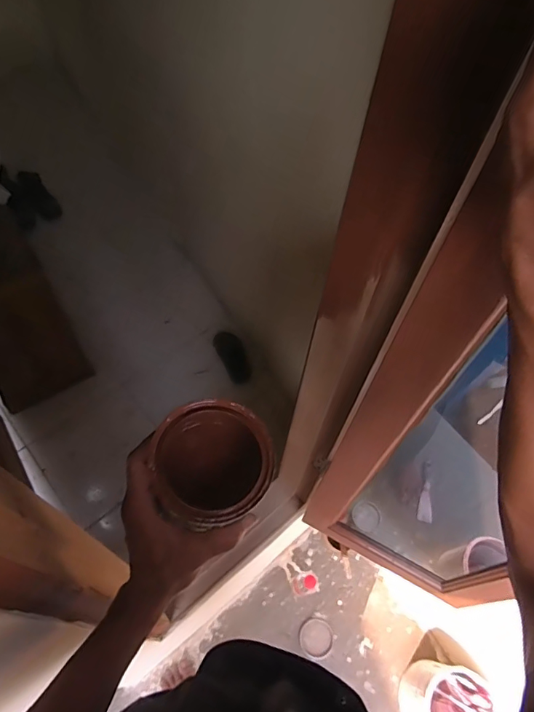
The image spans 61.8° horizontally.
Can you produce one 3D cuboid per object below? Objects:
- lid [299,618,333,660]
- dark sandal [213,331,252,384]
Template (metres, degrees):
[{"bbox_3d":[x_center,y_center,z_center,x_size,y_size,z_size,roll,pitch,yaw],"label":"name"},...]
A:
[{"bbox_3d":[0.138,0.796,1.256,0.092,0.014,0.095,1,56,-2],"label":"lid"},{"bbox_3d":[-0.140,-0.005,1.891,0.107,0.040,0.267,-21,59,-16],"label":"dark sandal"}]

